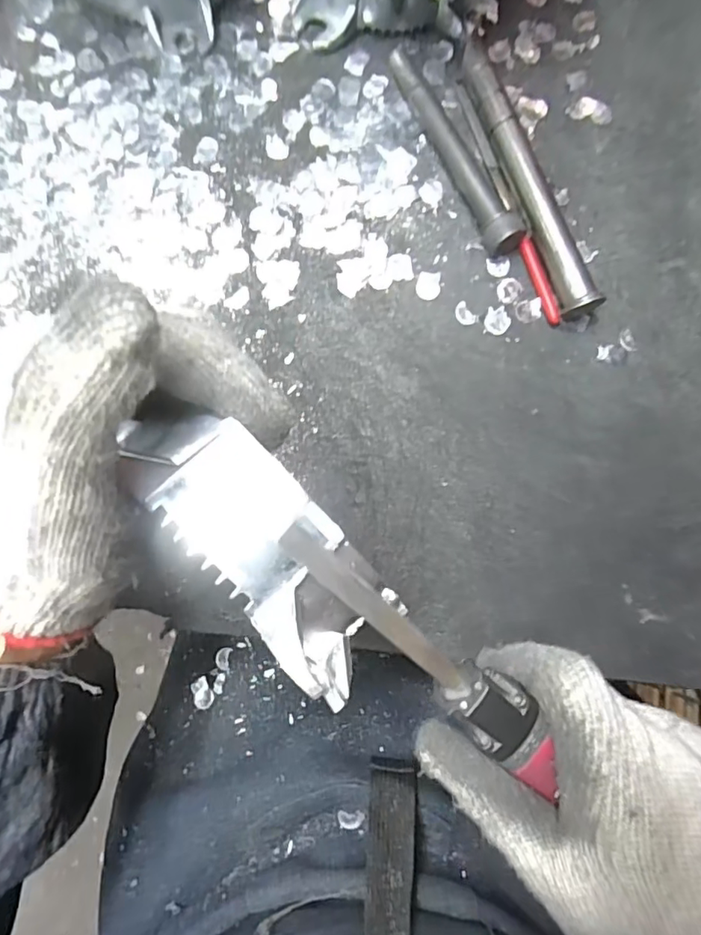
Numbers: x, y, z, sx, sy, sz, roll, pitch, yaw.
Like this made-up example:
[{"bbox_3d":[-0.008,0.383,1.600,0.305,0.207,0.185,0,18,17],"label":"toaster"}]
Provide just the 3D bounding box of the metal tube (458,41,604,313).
[{"bbox_3d":[0.107,-0.178,0.339,0.020,0.021,0.182,-20,82,-5],"label":"metal tube"}]

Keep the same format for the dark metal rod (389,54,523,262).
[{"bbox_3d":[0.065,-0.199,0.340,0.021,0.021,0.145,-24,83,-6],"label":"dark metal rod"}]

